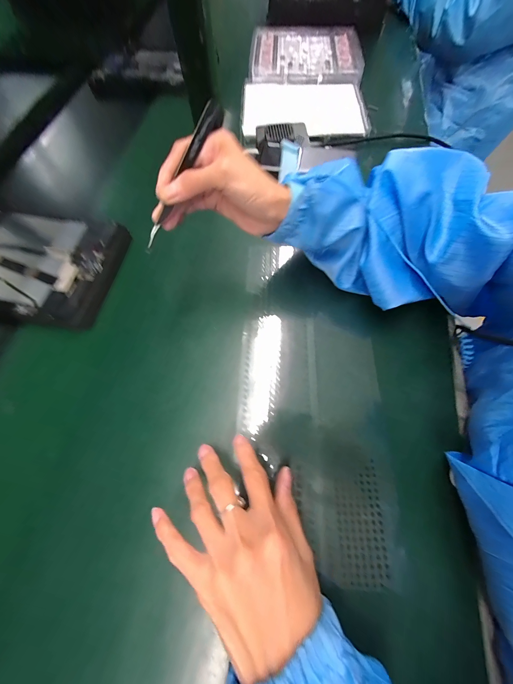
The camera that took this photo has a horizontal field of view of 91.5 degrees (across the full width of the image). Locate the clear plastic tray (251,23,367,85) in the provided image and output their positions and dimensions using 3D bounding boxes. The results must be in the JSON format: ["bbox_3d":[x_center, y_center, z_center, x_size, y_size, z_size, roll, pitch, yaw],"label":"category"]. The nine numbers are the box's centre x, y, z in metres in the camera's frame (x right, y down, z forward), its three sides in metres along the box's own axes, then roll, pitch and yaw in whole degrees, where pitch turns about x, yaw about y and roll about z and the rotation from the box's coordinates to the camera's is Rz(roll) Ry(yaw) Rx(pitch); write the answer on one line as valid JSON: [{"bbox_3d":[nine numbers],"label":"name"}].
[{"bbox_3d":[0.097,-0.581,0.498,0.209,0.024,0.207,6,66,4],"label":"clear plastic tray"}]

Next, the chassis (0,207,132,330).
[{"bbox_3d":[-0.300,-0.100,0.329,0.256,0.035,0.158,9,67,6],"label":"chassis"}]

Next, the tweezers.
[{"bbox_3d":[-0.063,-0.132,0.209,0.013,0.009,0.126,39,106,13],"label":"tweezers"}]

